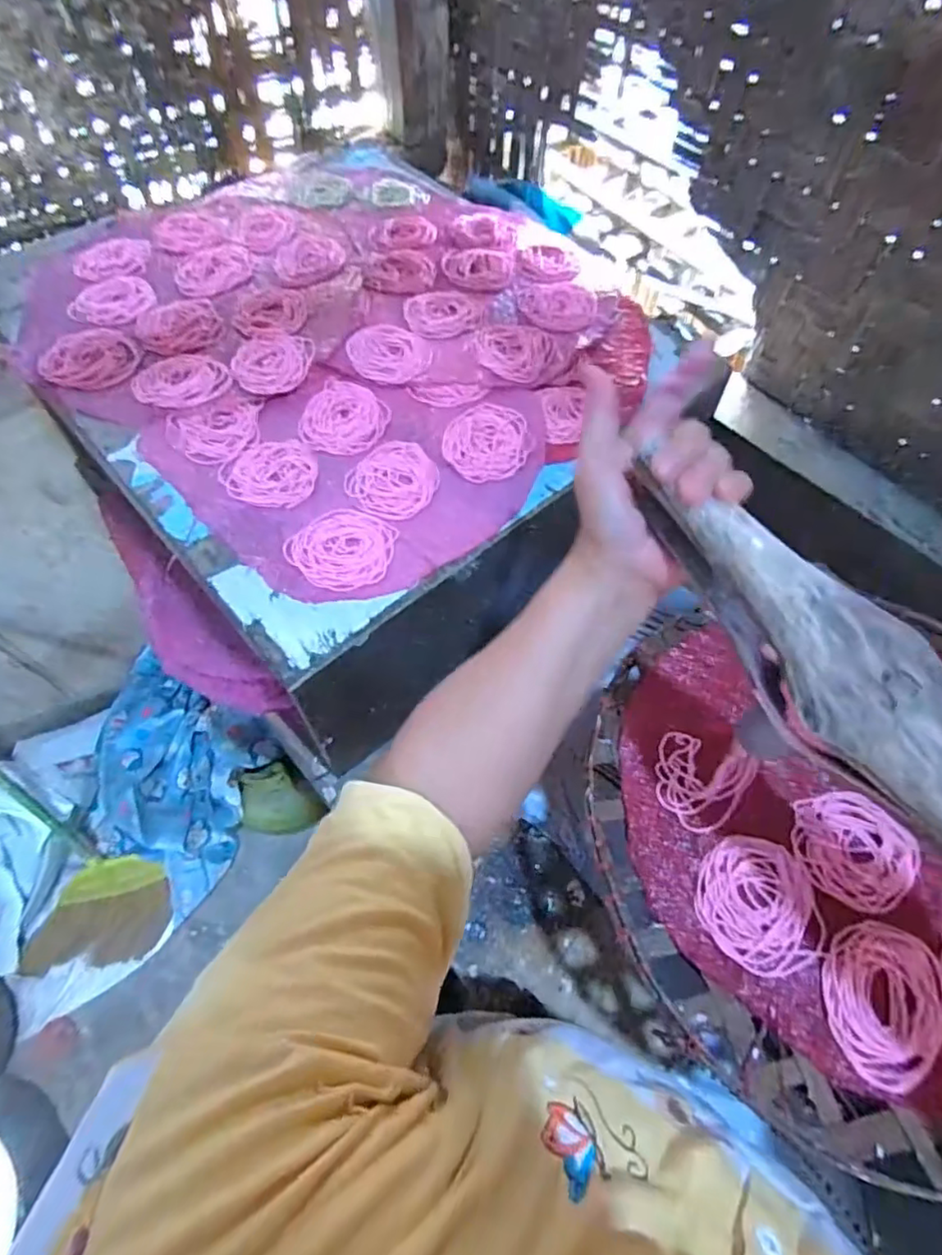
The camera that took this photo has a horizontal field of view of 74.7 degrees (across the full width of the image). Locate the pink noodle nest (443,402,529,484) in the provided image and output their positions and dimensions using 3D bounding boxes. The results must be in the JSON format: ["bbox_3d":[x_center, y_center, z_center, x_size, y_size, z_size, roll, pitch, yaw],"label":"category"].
[{"bbox_3d":[0.014,-0.165,0.542,0.071,0.007,0.085,3,60,0],"label":"pink noodle nest"}]

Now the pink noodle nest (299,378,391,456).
[{"bbox_3d":[-0.116,-0.187,0.554,0.072,0.013,0.078,1,60,-1],"label":"pink noodle nest"}]

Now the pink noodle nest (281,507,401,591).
[{"bbox_3d":[-0.098,-0.062,0.486,0.077,0.005,0.077,1,60,-1],"label":"pink noodle nest"}]

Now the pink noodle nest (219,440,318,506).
[{"bbox_3d":[-0.171,-0.132,0.521,0.078,0.004,0.072,-2,60,-2],"label":"pink noodle nest"}]

